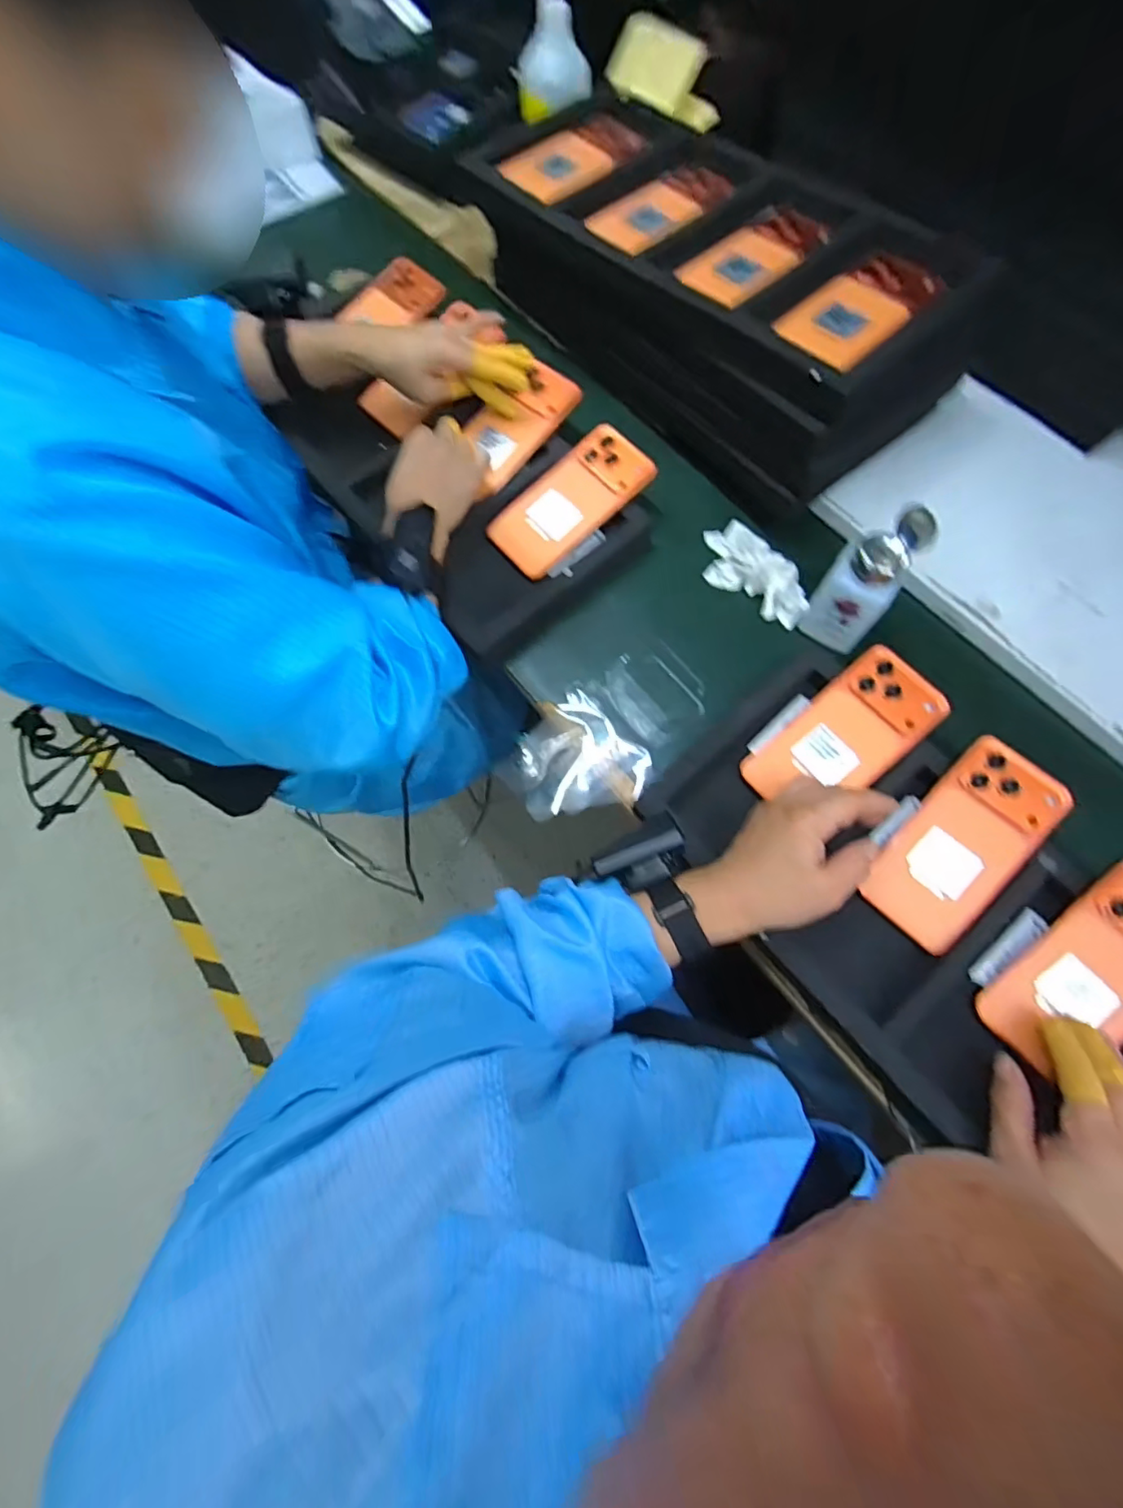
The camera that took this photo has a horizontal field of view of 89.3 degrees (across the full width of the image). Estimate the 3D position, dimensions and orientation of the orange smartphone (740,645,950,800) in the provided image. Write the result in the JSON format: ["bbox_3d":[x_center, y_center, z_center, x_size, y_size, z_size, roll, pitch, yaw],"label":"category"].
[{"bbox_3d":[0.237,-0.013,0.476,0.161,0.018,0.081,-42,76,1],"label":"orange smartphone"}]

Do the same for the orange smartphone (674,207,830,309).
[{"bbox_3d":[0.177,-0.462,0.528,0.154,0.016,0.085,-42,75,-13],"label":"orange smartphone"}]

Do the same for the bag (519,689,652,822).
[{"bbox_3d":[0.017,-0.002,0.518,0.108,0.034,0.107,-8,71,-2],"label":"bag"}]

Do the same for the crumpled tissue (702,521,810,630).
[{"bbox_3d":[0.187,-0.179,0.557,0.070,0.028,0.126,-21,72,-7],"label":"crumpled tissue"}]

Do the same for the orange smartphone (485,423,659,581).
[{"bbox_3d":[0.008,-0.251,0.564,0.166,0.009,0.083,-42,76,1],"label":"orange smartphone"}]

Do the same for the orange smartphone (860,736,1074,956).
[{"bbox_3d":[0.315,0.070,0.444,0.080,0.011,0.166,38,91,13],"label":"orange smartphone"}]

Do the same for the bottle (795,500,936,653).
[{"bbox_3d":[0.257,-0.147,0.481,0.056,0.114,0.055,34,74,11],"label":"bottle"}]

